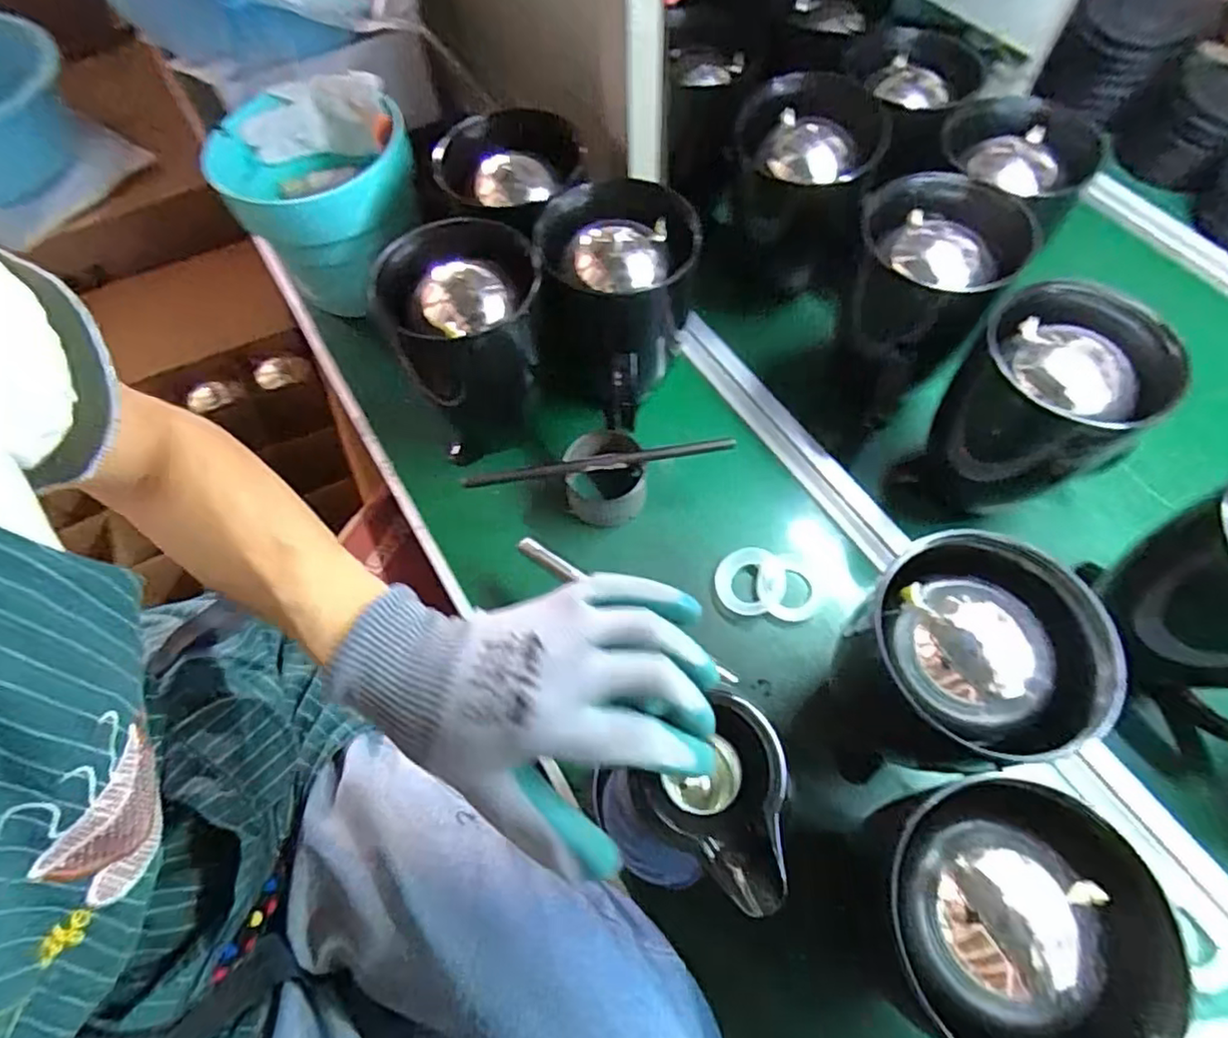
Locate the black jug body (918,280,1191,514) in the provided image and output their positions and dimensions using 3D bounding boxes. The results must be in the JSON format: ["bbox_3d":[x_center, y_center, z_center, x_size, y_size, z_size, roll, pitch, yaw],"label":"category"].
[{"bbox_3d":[0.330,-0.087,0.511,0.111,0.167,0.108,-1,63,1],"label":"black jug body"}]

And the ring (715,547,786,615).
[{"bbox_3d":[0.120,0.054,0.555,0.061,0.009,0.059,1,69,-2],"label":"ring"}]

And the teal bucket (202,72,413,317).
[{"bbox_3d":[-0.303,-0.337,0.682,0.187,0.146,0.202,-9,63,-3],"label":"teal bucket"}]

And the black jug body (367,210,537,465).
[{"bbox_3d":[-0.124,-0.152,0.573,0.123,0.179,0.131,-18,63,-7],"label":"black jug body"}]

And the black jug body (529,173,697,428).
[{"bbox_3d":[0.001,-0.197,0.579,0.118,0.162,0.120,34,68,17],"label":"black jug body"}]

